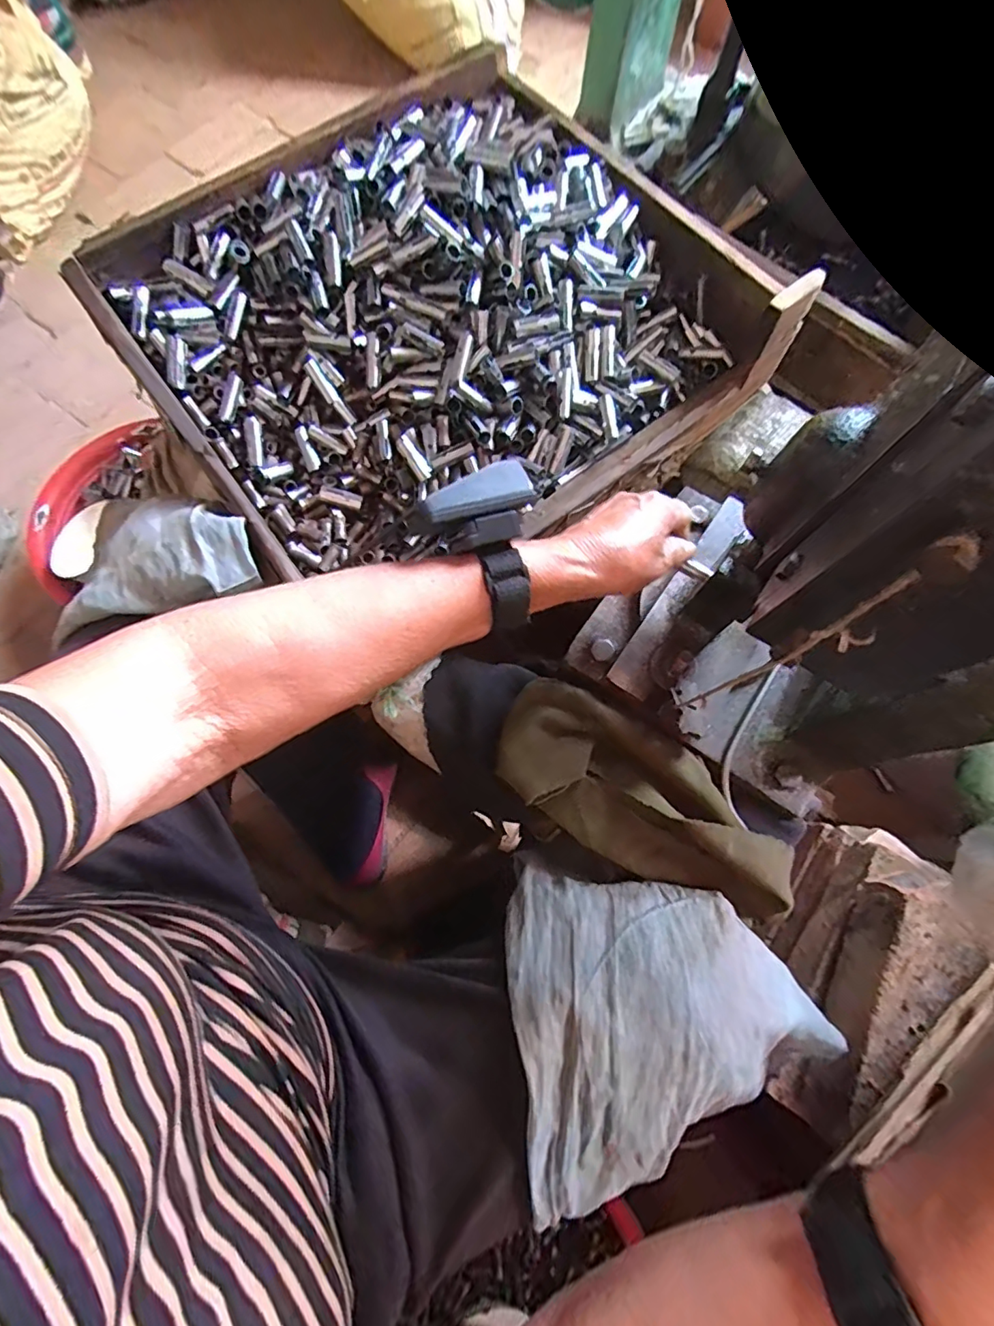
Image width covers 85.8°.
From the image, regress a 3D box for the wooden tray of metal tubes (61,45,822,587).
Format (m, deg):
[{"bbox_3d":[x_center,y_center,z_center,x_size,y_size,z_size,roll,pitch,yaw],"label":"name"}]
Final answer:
[{"bbox_3d":[-0.051,-0.276,0.444,0.437,0.079,0.400,-38,91,3],"label":"wooden tray of metal tubes"}]

